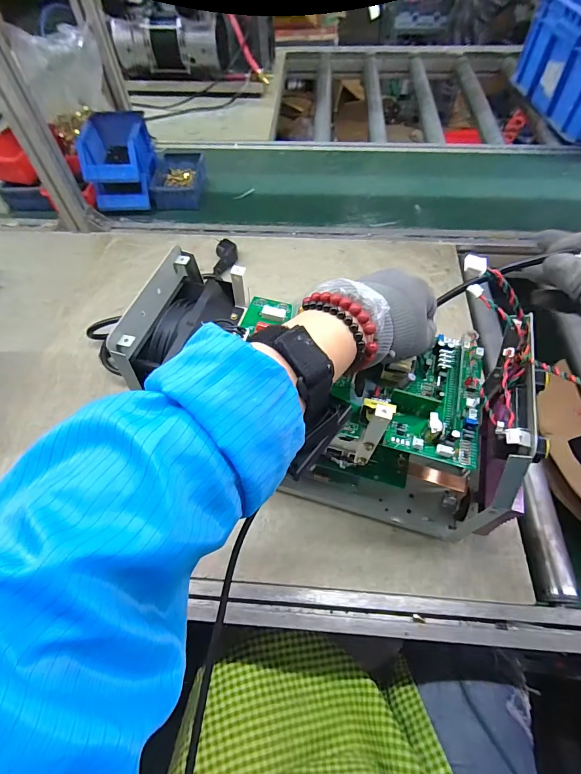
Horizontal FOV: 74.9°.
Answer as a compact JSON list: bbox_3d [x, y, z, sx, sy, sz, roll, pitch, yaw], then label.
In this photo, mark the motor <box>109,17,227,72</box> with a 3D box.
[{"bbox_3d":[-0.327,-0.953,1.045,0.288,0.111,0.103,4,59,6],"label":"motor"}]

